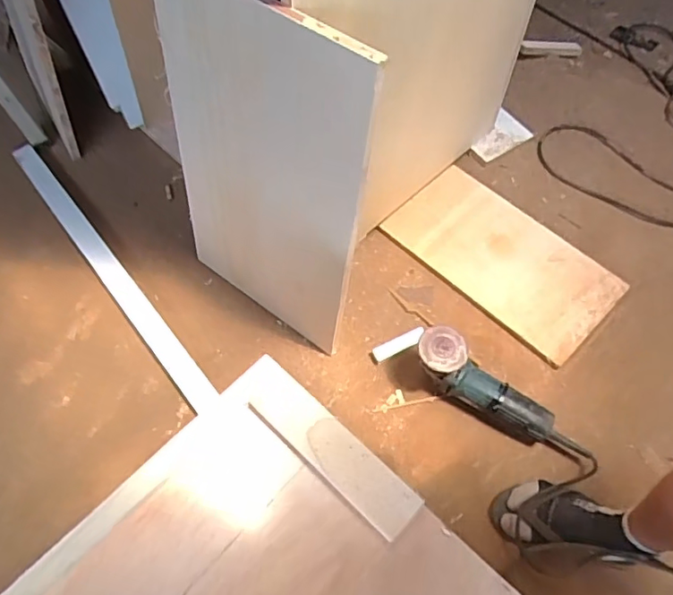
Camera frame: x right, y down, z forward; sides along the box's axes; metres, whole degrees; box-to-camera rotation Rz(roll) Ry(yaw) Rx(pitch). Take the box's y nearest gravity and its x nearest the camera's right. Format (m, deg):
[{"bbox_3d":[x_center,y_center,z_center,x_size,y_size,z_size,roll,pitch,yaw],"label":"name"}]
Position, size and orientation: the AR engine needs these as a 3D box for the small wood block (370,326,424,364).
[{"bbox_3d":[0.115,0.090,1.058,0.110,0.022,0.028,-28,65,1],"label":"small wood block"}]

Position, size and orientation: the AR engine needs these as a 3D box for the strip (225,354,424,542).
[{"bbox_3d":[-0.014,0.153,0.605,0.233,0.020,0.054,38,67,17],"label":"strip"}]

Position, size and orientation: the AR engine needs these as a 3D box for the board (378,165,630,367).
[{"bbox_3d":[0.349,-0.088,1.185,0.447,0.022,0.256,41,68,18],"label":"board"}]

